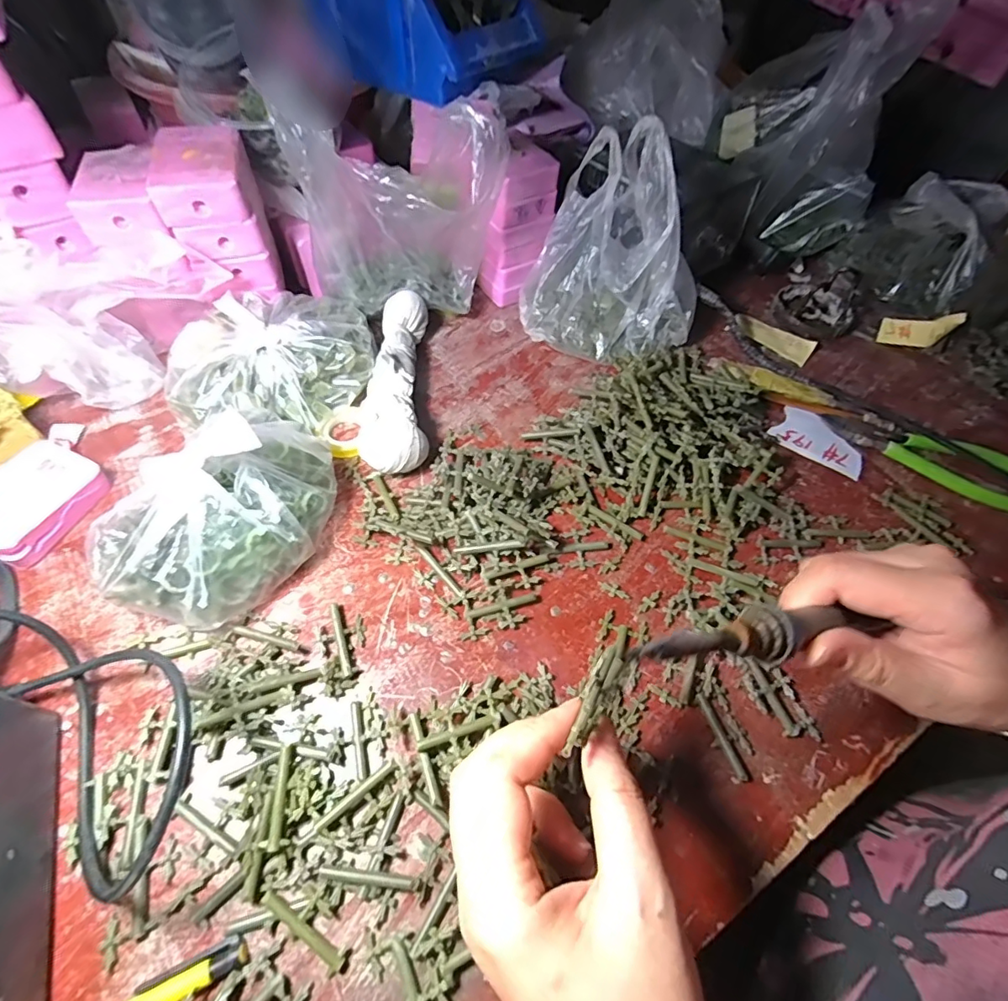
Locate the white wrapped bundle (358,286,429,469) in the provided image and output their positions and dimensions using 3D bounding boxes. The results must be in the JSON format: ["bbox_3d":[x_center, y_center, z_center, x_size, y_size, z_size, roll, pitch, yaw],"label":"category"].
[{"bbox_3d":[-0.082,-0.089,0.381,0.049,0.041,0.166,-2,59,-6],"label":"white wrapped bundle"}]

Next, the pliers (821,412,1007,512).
[{"bbox_3d":[0.323,-0.033,0.383,0.156,0.011,0.046,23,60,10],"label":"pliers"}]

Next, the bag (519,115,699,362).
[{"bbox_3d":[0.091,-0.193,0.395,0.140,0.139,0.102,11,58,2],"label":"bag"}]

